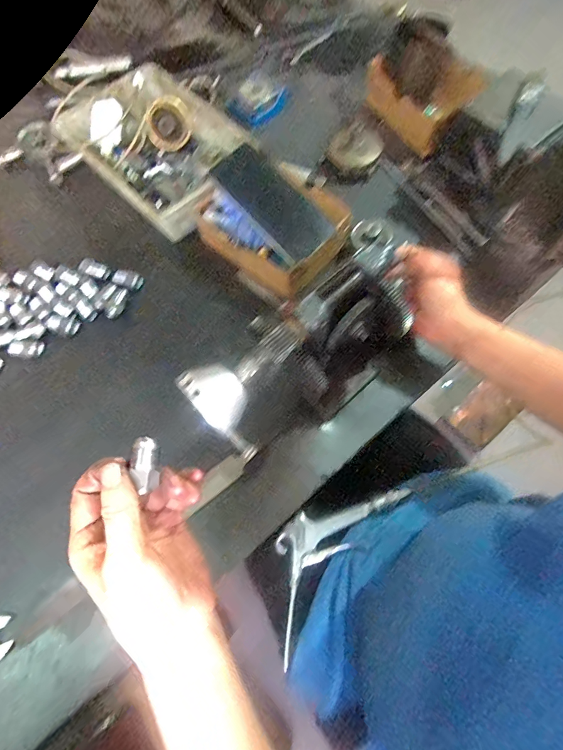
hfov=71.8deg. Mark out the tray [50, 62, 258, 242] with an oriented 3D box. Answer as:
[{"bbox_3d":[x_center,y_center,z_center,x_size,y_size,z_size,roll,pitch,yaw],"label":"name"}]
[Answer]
[{"bbox_3d":[-0.175,-0.307,0.535,0.255,0.069,0.176,40,73,15],"label":"tray"}]

